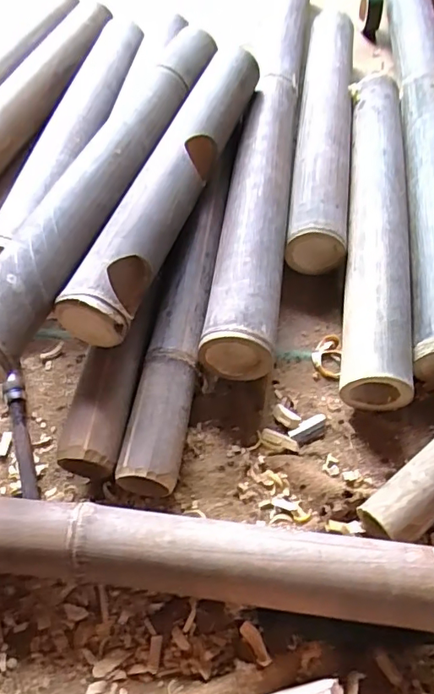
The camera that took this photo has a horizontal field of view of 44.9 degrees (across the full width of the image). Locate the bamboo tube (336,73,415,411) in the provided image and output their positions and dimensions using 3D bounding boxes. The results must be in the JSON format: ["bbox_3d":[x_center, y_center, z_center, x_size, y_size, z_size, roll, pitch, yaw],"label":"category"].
[{"bbox_3d":[0.204,-0.171,0.689,0.074,0.069,0.530,7,57,6],"label":"bamboo tube"}]

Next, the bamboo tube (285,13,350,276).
[{"bbox_3d":[0.158,-0.337,0.789,0.077,0.069,0.537,6,57,6],"label":"bamboo tube"}]

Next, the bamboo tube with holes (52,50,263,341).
[{"bbox_3d":[-0.038,-0.210,0.640,0.067,0.060,0.491,18,59,13],"label":"bamboo tube with holes"}]

